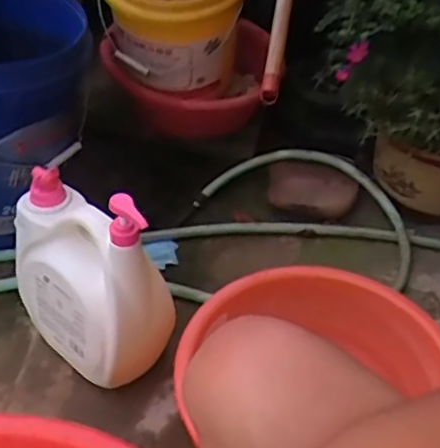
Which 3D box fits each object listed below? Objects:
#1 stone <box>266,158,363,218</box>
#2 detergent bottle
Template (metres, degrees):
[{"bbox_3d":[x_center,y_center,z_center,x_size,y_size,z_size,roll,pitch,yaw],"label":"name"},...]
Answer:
[{"bbox_3d":[0.173,-0.066,1.185,0.174,0.084,0.078,21,42,11],"label":"stone"},{"bbox_3d":[-0.178,0.068,0.842,0.245,0.308,0.103,34,47,24],"label":"detergent bottle"}]

